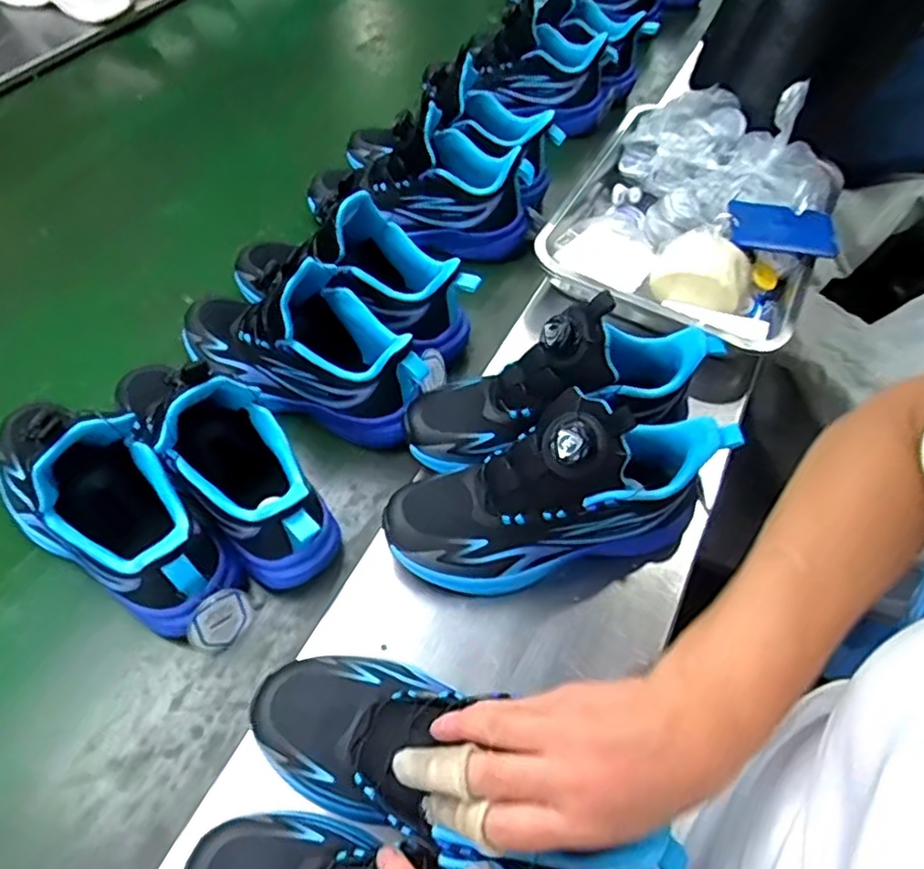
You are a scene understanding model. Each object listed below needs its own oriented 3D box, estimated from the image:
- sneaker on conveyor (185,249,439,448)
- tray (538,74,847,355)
[{"bbox_3d":[-0.142,-0.083,0.563,0.235,0.138,0.101,20,57,11],"label":"sneaker on conveyor"},{"bbox_3d":[0.254,-0.246,0.694,0.257,0.093,0.335,23,58,13],"label":"tray"}]

